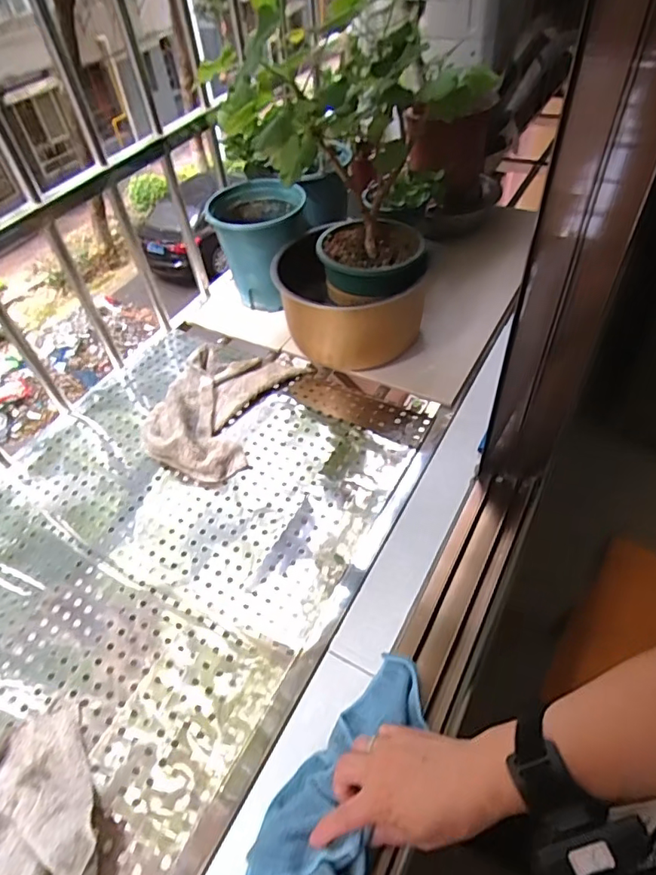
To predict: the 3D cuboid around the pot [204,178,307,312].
[{"bbox_3d":[-0.111,-0.325,0.892,0.153,0.167,0.156,-4,50,2],"label":"pot"}]

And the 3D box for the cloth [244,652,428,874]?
[{"bbox_3d":[0.009,0.299,0.441,0.088,0.051,0.234,23,49,22],"label":"cloth"}]

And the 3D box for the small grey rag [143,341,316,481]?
[{"bbox_3d":[-0.158,-0.057,0.758,0.162,0.060,0.250,16,53,17],"label":"small grey rag"}]

